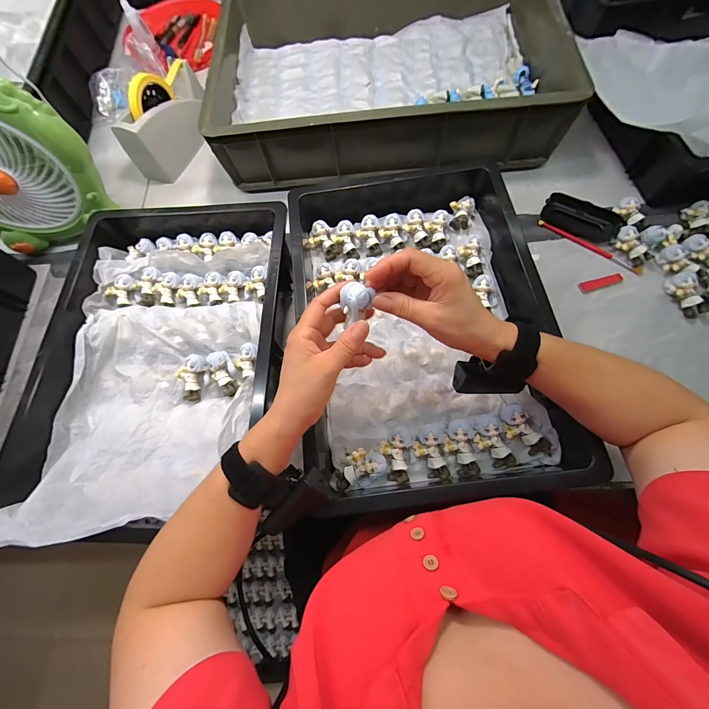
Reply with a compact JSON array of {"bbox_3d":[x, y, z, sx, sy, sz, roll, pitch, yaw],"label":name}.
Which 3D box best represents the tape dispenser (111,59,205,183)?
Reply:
[{"bbox_3d":[-0.353,-0.446,0.591,0.069,0.113,0.198,19,74,11],"label":"tape dispenser"}]

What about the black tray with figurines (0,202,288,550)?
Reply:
[{"bbox_3d":[-0.259,-0.015,0.419,0.313,0.075,0.449,0,71,5],"label":"black tray with figurines"}]

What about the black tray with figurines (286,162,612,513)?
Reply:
[{"bbox_3d":[0.081,-0.060,0.420,0.307,0.077,0.455,-9,70,2],"label":"black tray with figurines"}]

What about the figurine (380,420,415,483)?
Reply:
[{"bbox_3d":[0.052,0.116,0.378,0.036,0.025,0.069,-12,70,0],"label":"figurine"}]

